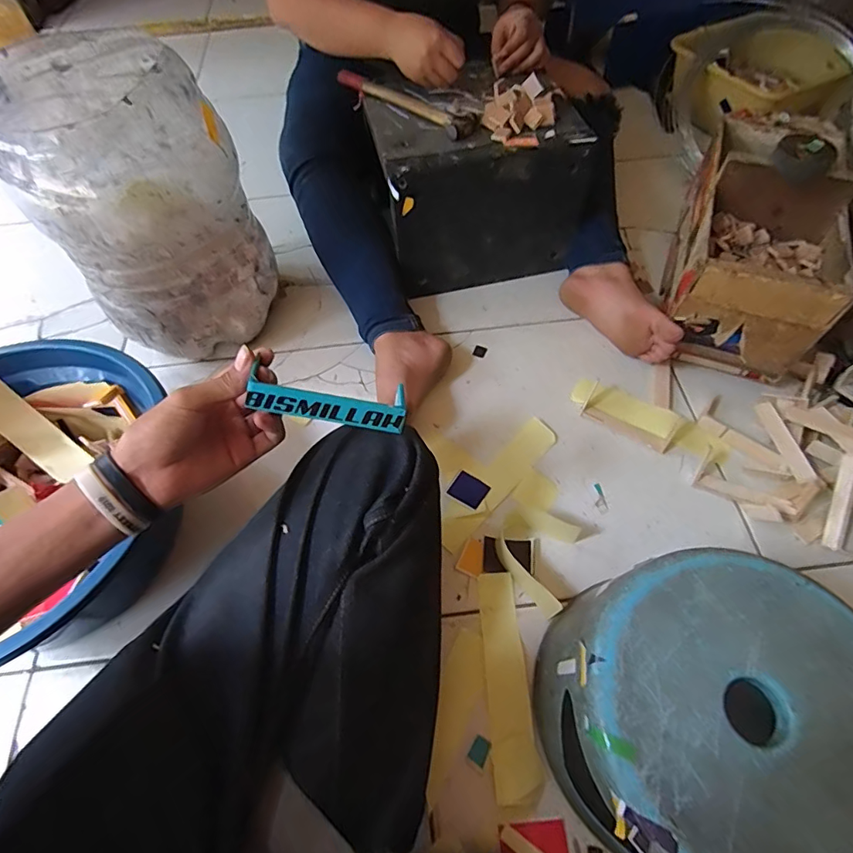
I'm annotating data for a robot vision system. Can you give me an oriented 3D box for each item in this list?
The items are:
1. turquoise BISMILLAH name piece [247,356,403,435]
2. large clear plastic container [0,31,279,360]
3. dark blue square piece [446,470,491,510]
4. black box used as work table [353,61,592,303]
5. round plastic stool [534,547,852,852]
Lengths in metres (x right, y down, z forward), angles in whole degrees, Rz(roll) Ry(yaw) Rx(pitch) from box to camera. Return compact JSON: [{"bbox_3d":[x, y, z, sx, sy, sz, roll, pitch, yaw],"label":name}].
[{"bbox_3d":[-0.069,-0.017,0.350,0.109,0.019,0.024,8,58,-10],"label":"turquoise BISMILLAH name piece"},{"bbox_3d":[-0.339,-0.277,0.613,0.224,0.285,0.222,-17,59,-8],"label":"large clear plastic container"},{"bbox_3d":[0.053,0.078,0.599,0.042,0.004,0.038,32,65,20],"label":"dark blue square piece"},{"bbox_3d":[0.067,-0.374,0.742,0.272,0.202,0.253,-12,59,-5],"label":"black box used as work table"},{"bbox_3d":[0.219,0.237,0.403,0.228,0.164,0.222,-1,59,2],"label":"round plastic stool"}]

